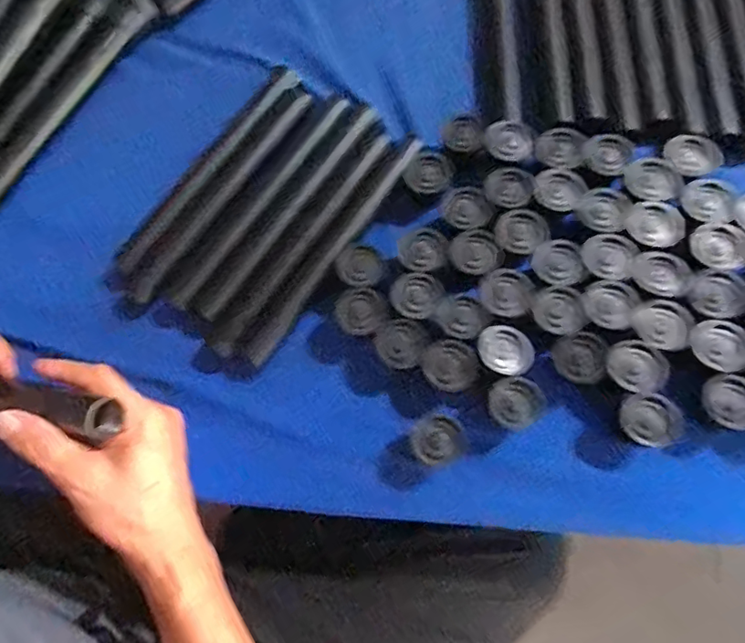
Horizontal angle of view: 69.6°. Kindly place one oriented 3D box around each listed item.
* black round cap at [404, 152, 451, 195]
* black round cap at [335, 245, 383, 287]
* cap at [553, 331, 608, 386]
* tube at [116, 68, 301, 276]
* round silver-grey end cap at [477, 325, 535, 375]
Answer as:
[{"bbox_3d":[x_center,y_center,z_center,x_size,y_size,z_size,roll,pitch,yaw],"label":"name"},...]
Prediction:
[{"bbox_3d":[0.044,-0.117,0.426,0.036,0.009,0.038,-1,74,4],"label":"black round cap"},{"bbox_3d":[-0.011,-0.042,0.406,0.032,0.011,0.037,-26,74,-4],"label":"black round cap"},{"bbox_3d":[0.140,0.024,0.362,0.033,0.006,0.035,-1,74,4],"label":"cap"},{"bbox_3d":[-0.135,-0.126,0.461,0.030,0.033,0.221,36,82,7],"label":"tube"},{"bbox_3d":[0.092,0.020,0.371,0.035,0.006,0.036,-1,74,4],"label":"round silver-grey end cap"}]

